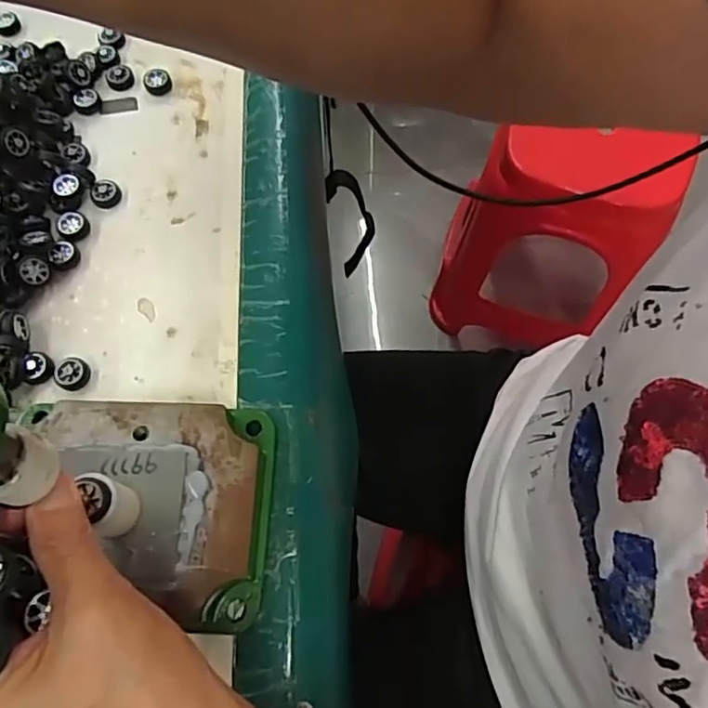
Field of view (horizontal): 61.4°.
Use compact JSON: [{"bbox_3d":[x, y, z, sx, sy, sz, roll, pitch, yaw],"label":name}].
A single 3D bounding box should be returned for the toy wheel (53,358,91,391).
[{"bbox_3d":[-0.170,0.012,0.359,0.023,0.008,0.020,39,73,15],"label":"toy wheel"}]

